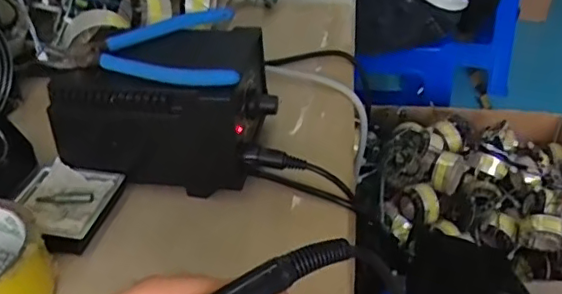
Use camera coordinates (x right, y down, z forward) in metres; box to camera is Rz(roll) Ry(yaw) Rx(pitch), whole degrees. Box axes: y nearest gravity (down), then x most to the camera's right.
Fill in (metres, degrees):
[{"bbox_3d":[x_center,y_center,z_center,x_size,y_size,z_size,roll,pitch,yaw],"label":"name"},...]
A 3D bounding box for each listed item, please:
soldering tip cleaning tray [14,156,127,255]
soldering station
[{"bbox_3d":[-0.157,0.042,0.403,0.071,0.018,0.072,6,38,9],"label":"soldering tip cleaning tray"},{"bbox_3d":[-0.083,-0.032,0.433,0.148,0.098,0.094,6,38,9],"label":"soldering station"}]

